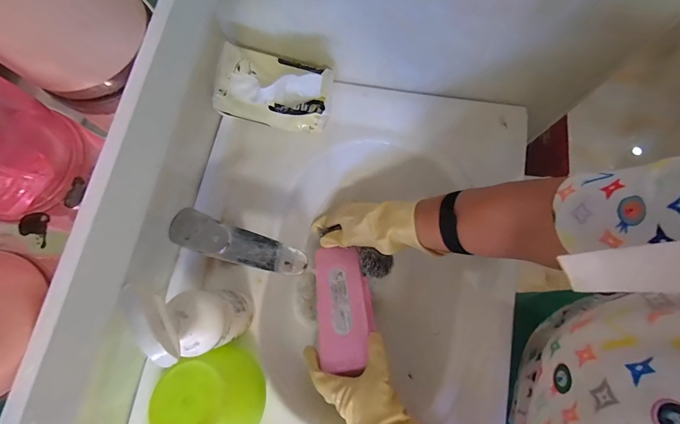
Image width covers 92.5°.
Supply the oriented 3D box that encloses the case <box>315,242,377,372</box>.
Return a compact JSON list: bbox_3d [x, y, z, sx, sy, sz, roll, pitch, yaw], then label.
[{"bbox_3d":[0.007,0.146,0.510,0.085,0.029,0.193,-7,51,0],"label":"case"}]

